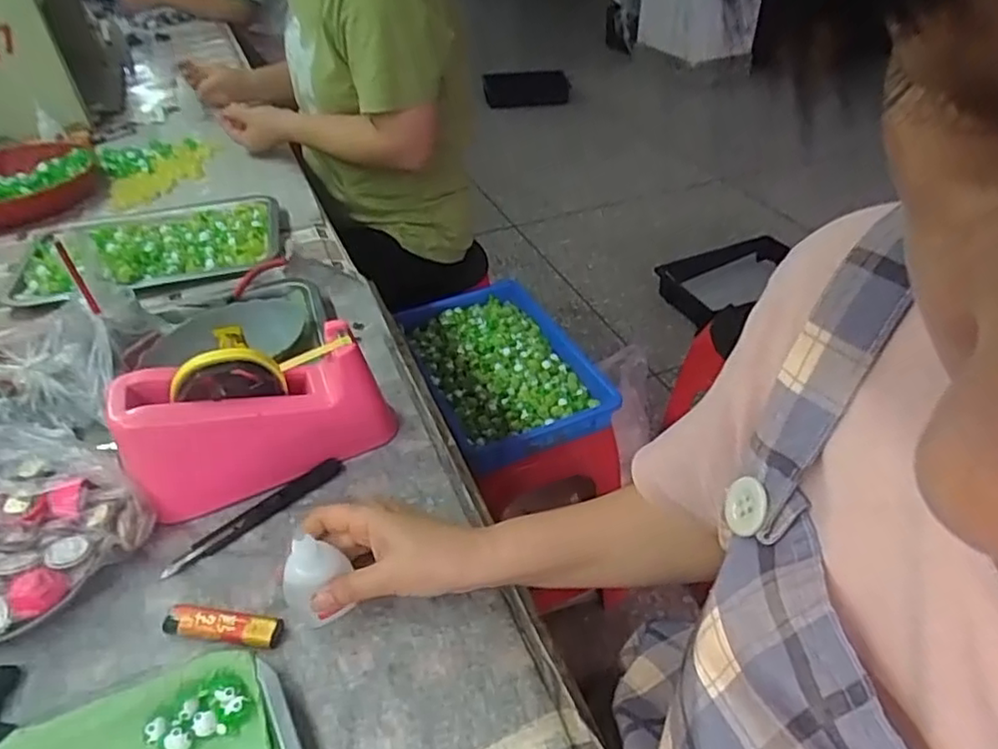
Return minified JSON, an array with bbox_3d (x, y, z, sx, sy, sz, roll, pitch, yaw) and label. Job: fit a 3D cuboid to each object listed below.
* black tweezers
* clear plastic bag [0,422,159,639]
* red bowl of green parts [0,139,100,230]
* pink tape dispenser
[{"bbox_3d":[-0.191,0.109,0.516,0.148,0.011,0.021,-31,48,-29],"label":"black tweezers"},{"bbox_3d":[-0.346,0.111,0.470,0.139,0.081,0.144,26,48,29],"label":"clear plastic bag"},{"bbox_3d":[-0.732,-0.294,0.986,0.224,0.051,0.228,-2,41,1],"label":"red bowl of green parts"},{"bbox_3d":[-0.192,0.030,0.522,0.193,0.122,0.062,-17,43,-16],"label":"pink tape dispenser"}]

